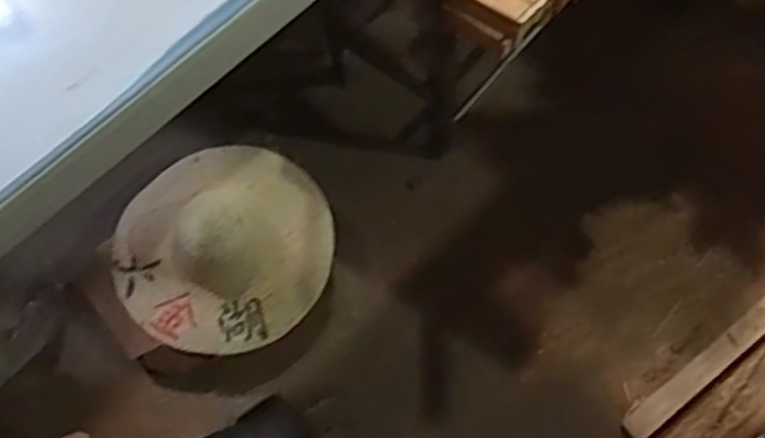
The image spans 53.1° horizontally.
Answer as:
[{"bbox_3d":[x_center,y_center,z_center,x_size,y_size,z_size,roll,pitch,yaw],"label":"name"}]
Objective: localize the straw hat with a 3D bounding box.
[{"bbox_3d":[-0.305,0.032,1.430,0.409,0.147,0.384,-1,70,2],"label":"straw hat"}]

